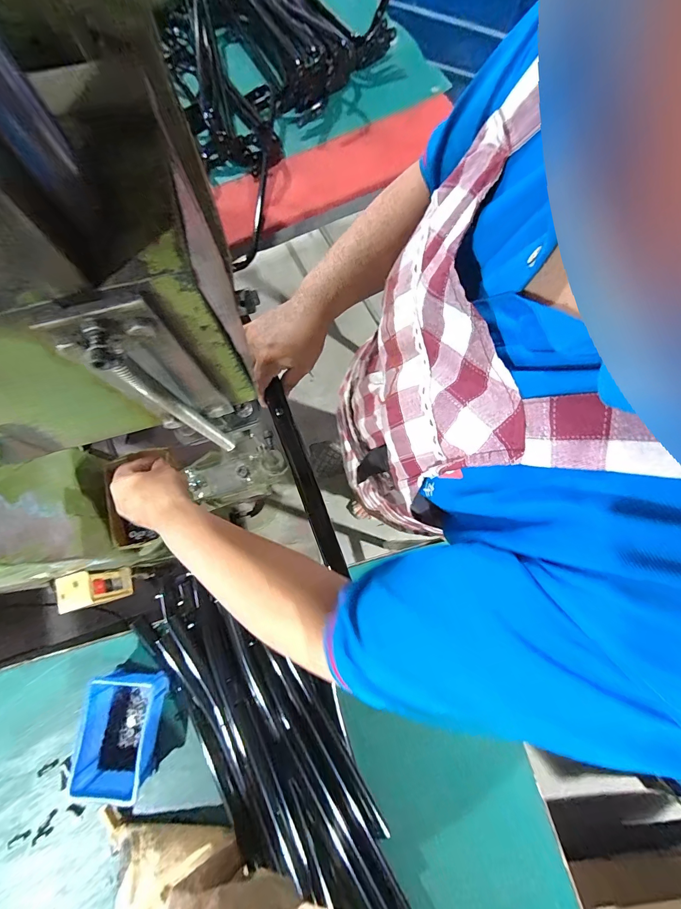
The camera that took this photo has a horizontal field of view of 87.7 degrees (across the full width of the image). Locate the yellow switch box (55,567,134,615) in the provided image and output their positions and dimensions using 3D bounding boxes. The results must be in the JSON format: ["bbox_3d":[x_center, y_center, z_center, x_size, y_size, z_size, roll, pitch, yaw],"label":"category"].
[{"bbox_3d":[-0.381,0.208,0.559,0.043,0.112,0.053,-12,79,-1],"label":"yellow switch box"}]

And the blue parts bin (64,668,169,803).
[{"bbox_3d":[-0.321,0.407,0.516,0.108,0.046,0.154,7,79,2],"label":"blue parts bin"}]

